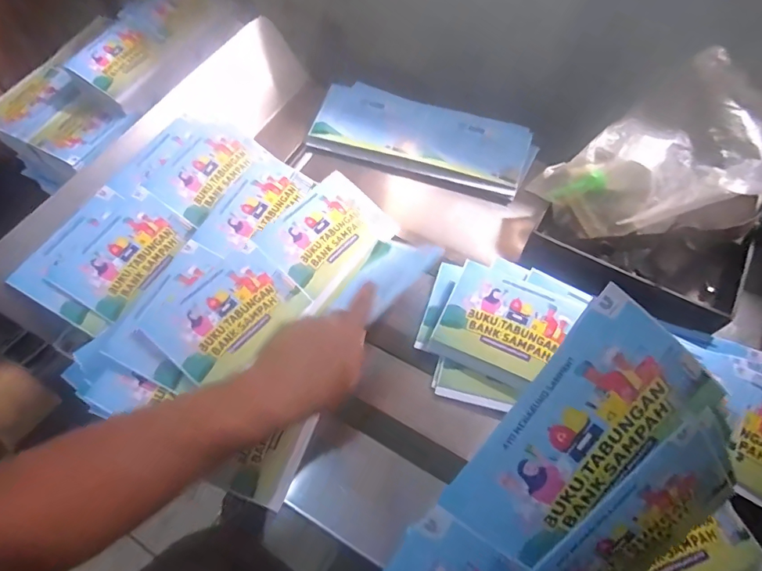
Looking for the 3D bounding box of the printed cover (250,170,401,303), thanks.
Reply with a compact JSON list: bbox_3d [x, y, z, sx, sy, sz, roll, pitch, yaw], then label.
[{"bbox_3d":[-0.066,-0.066,0.587,0.111,0.007,0.155,43,66,2],"label":"printed cover"}]

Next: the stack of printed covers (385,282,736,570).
[{"bbox_3d":[0.080,0.177,0.273,0.159,0.050,0.334,41,88,-9],"label":"stack of printed covers"}]

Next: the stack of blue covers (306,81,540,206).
[{"bbox_3d":[0.059,-0.216,0.680,0.313,0.021,0.133,20,63,10],"label":"stack of blue covers"}]

